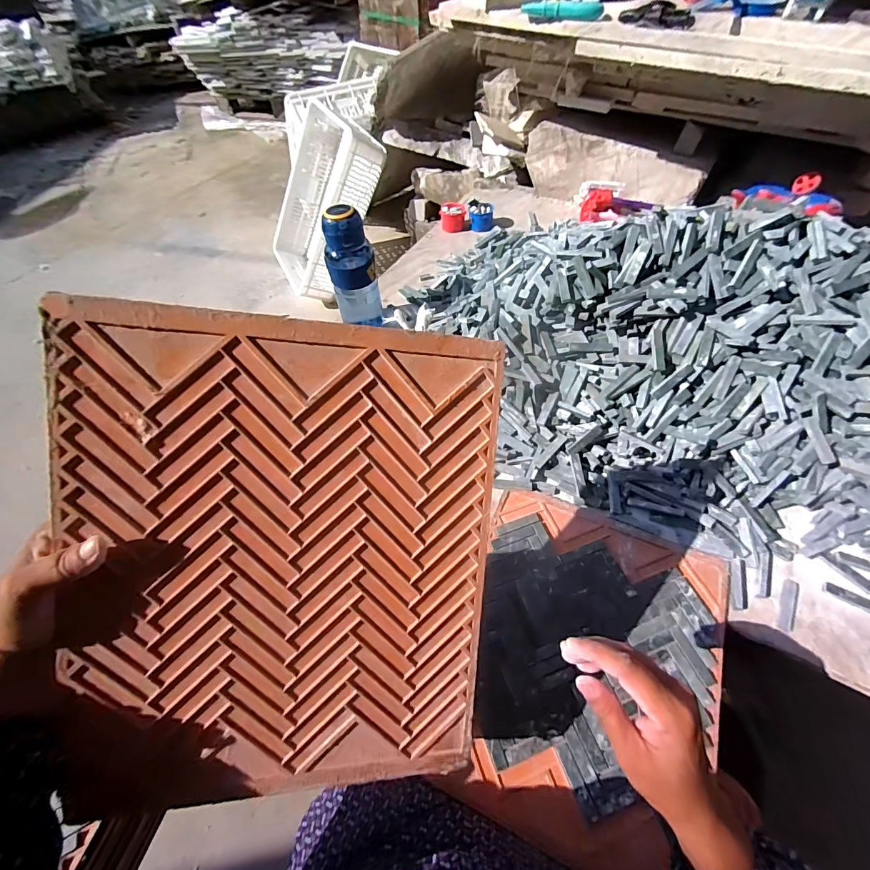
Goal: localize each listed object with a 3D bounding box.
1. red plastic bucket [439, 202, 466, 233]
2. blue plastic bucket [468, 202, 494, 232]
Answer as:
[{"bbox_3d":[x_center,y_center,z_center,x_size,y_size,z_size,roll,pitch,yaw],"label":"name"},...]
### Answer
[{"bbox_3d":[0.047,-0.569,1.051,0.067,0.048,0.060,-4,55,2],"label":"red plastic bucket"},{"bbox_3d":[0.121,-0.572,1.052,0.066,0.052,0.051,5,56,8],"label":"blue plastic bucket"}]

